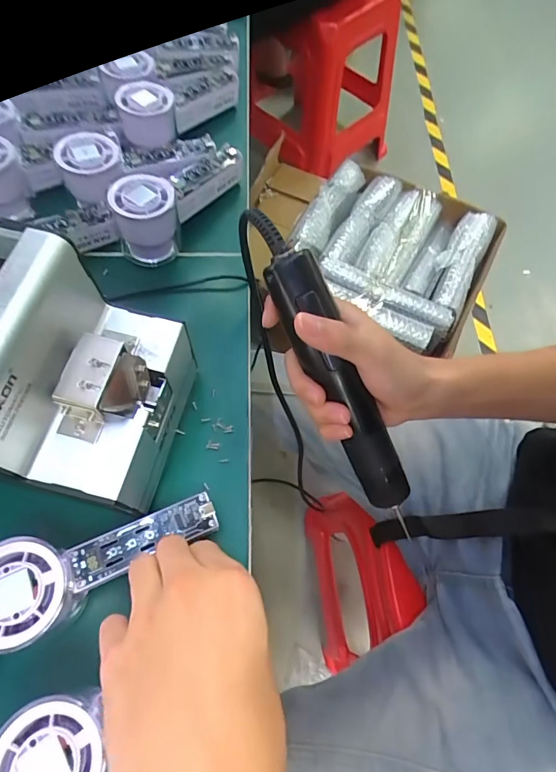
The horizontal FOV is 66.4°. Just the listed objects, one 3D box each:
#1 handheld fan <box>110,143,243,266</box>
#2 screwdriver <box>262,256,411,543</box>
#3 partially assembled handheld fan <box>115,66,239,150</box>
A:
[{"bbox_3d":[-0.094,-0.180,0.390,0.055,0.055,0.149,31,70,12],"label":"handheld fan"},{"bbox_3d":[0.048,0.006,0.289,0.032,0.026,0.202,-30,105,-13],"label":"screwdriver"},{"bbox_3d":[-0.099,-0.294,0.441,0.042,0.044,0.142,34,58,13],"label":"partially assembled handheld fan"}]

